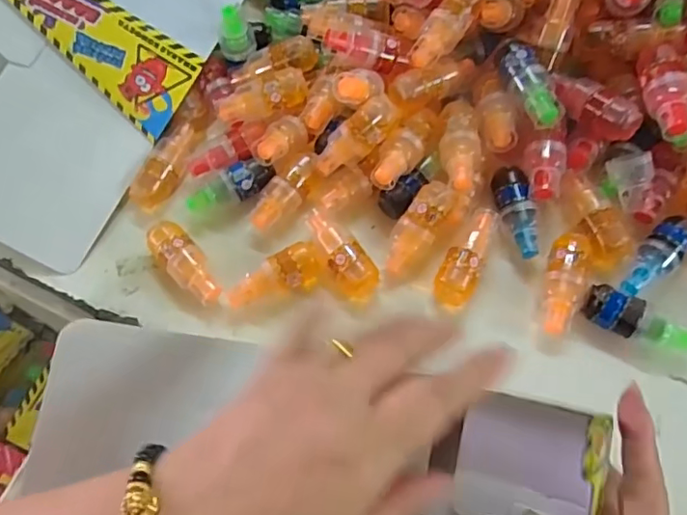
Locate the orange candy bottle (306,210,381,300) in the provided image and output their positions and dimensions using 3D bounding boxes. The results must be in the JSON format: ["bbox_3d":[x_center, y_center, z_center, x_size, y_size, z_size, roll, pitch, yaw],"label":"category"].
[{"bbox_3d":[-0.002,-0.003,0.448,0.031,0.033,0.077,-30,69,-10],"label":"orange candy bottle"}]

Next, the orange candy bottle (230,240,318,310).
[{"bbox_3d":[-0.052,0.017,0.439,0.076,0.029,0.027,-31,69,-10],"label":"orange candy bottle"}]

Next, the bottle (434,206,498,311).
[{"bbox_3d":[0.095,-0.001,0.439,0.031,0.024,0.082,19,69,11],"label":"bottle"}]

